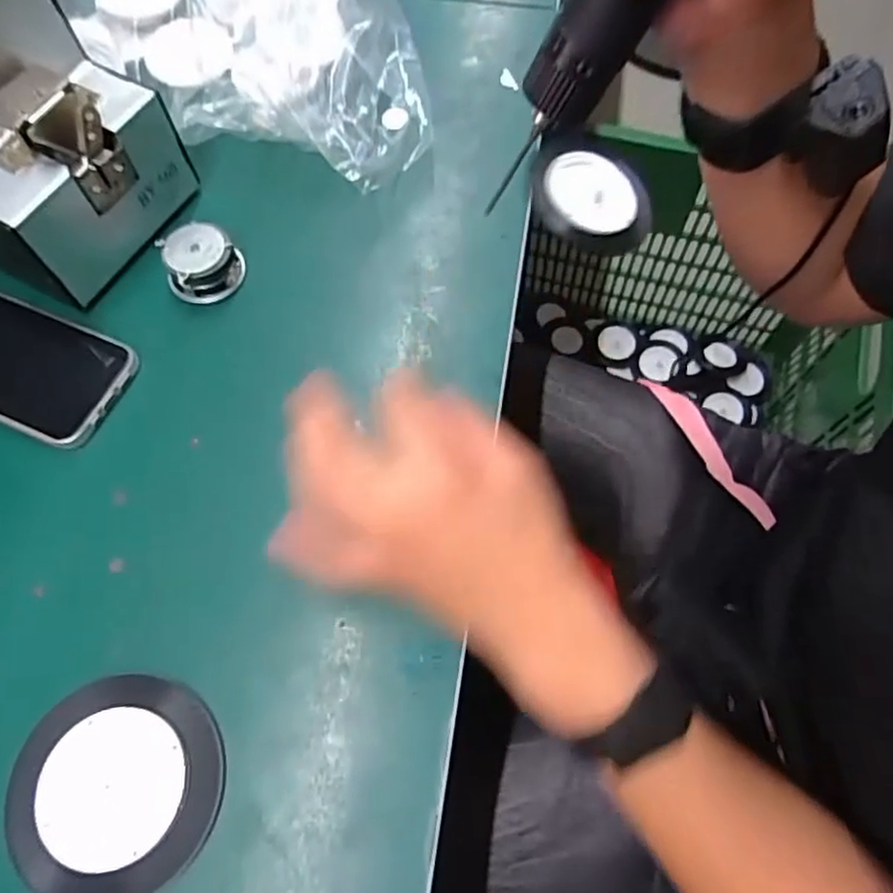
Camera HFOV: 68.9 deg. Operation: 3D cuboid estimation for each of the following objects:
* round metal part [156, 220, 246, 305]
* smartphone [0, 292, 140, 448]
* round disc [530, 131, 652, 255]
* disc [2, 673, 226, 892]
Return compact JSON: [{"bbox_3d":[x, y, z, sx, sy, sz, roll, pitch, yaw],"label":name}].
[{"bbox_3d":[-0.160,-0.121,0.431,0.047,0.034,0.047,-1,67,1],"label":"round metal part"},{"bbox_3d":[-0.271,-0.053,0.407,0.149,0.014,0.075,22,69,10],"label":"smartphone"},{"bbox_3d":[0.105,-0.184,0.474,0.098,0.012,0.080,28,77,-17],"label":"round disc"},{"bbox_3d":[-0.159,0.164,0.315,0.096,0.007,0.097,-1,67,1],"label":"disc"}]

